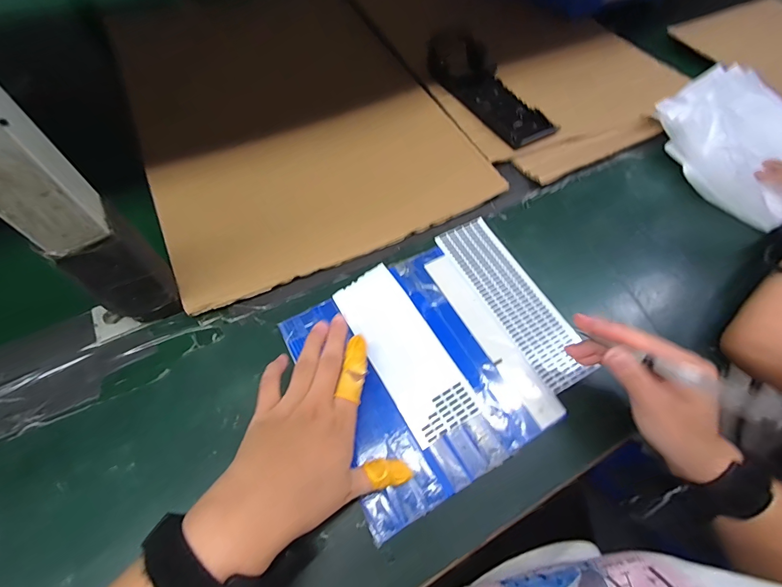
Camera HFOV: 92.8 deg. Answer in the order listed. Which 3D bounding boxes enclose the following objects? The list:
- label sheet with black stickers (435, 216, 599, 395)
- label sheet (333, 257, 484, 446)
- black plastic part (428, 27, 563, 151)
[{"bbox_3d":[0.129,0.002,0.393,0.063,0.004,0.198,-27,67,-15],"label":"label sheet with black stickers"},{"bbox_3d":[0.011,0.050,0.350,0.065,0.004,0.168,-28,67,-15],"label":"label sheet"},{"bbox_3d":[0.133,-0.291,0.515,0.095,0.034,0.221,-23,64,-14],"label":"black plastic part"}]

